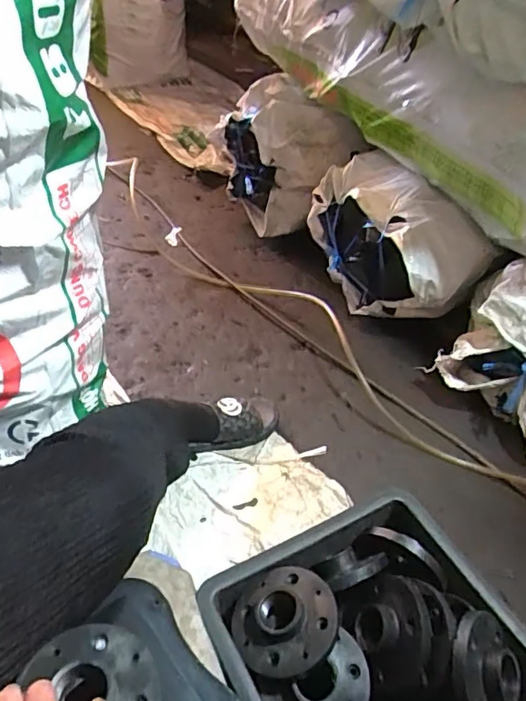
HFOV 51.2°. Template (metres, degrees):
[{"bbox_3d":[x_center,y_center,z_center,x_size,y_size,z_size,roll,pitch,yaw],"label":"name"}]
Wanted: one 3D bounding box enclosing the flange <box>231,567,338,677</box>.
[{"bbox_3d":[0.019,0.242,0.495,0.088,0.029,0.093,4,43,-3],"label":"flange"}]

